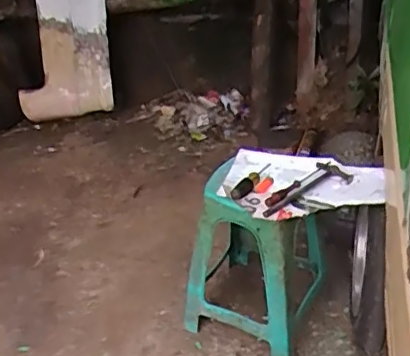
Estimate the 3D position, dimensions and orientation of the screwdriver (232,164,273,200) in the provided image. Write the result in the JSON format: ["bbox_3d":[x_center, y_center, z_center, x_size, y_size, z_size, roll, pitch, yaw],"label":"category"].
[{"bbox_3d":[0.117,0.002,1.451,0.037,0.027,0.174,14,36,27],"label":"screwdriver"}]

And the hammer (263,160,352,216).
[{"bbox_3d":[0.240,0.025,1.405,0.271,0.028,0.092,-24,37,-29],"label":"hammer"}]

